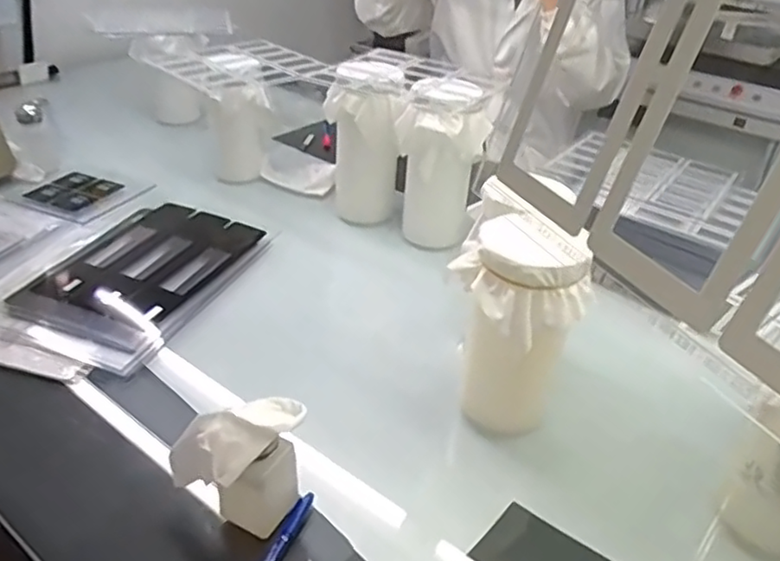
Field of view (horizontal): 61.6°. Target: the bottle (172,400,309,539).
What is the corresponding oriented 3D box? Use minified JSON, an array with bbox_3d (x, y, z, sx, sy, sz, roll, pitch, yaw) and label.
[{"bbox_3d":[-0.130,0.166,0.579,0.113,0.138,0.071,-13,37,-24],"label":"bottle"}]

